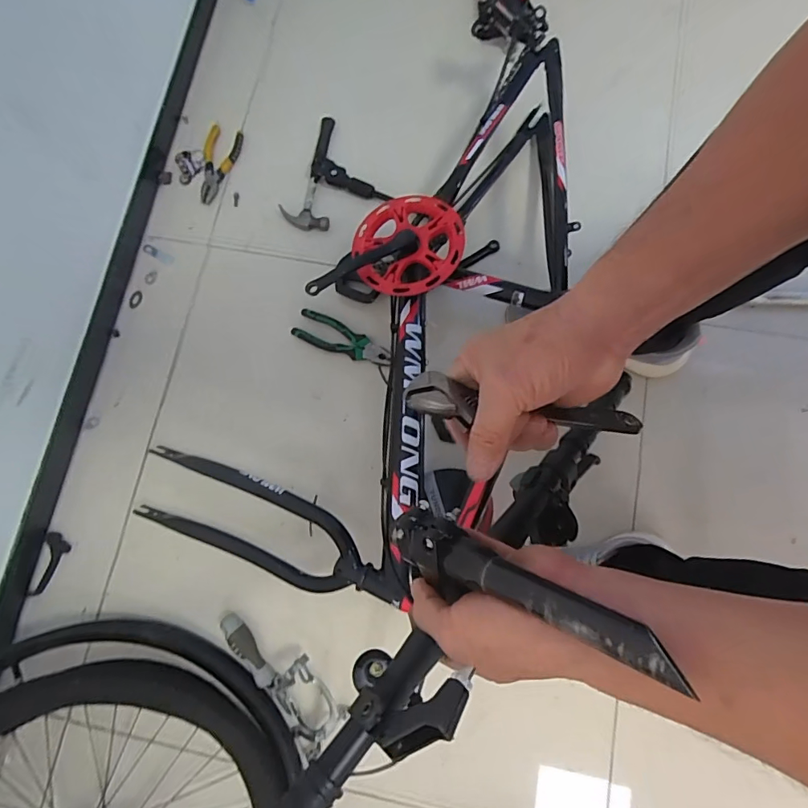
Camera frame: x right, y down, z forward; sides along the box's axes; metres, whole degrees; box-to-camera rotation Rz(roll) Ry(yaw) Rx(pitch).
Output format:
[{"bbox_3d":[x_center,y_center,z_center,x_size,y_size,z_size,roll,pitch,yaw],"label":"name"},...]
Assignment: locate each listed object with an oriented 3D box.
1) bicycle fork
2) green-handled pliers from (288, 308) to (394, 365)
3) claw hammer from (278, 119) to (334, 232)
[{"bbox_3d":[-0.210,0.168,0.652,0.344,0.049,0.118,21,80,6],"label":"bicycle fork"},{"bbox_3d":[-0.103,-0.106,0.778,0.171,0.019,0.061,26,81,7],"label":"green-handled pliers"},{"bbox_3d":[-0.158,-0.424,0.838,0.086,0.025,0.221,14,82,-5],"label":"claw hammer"}]

